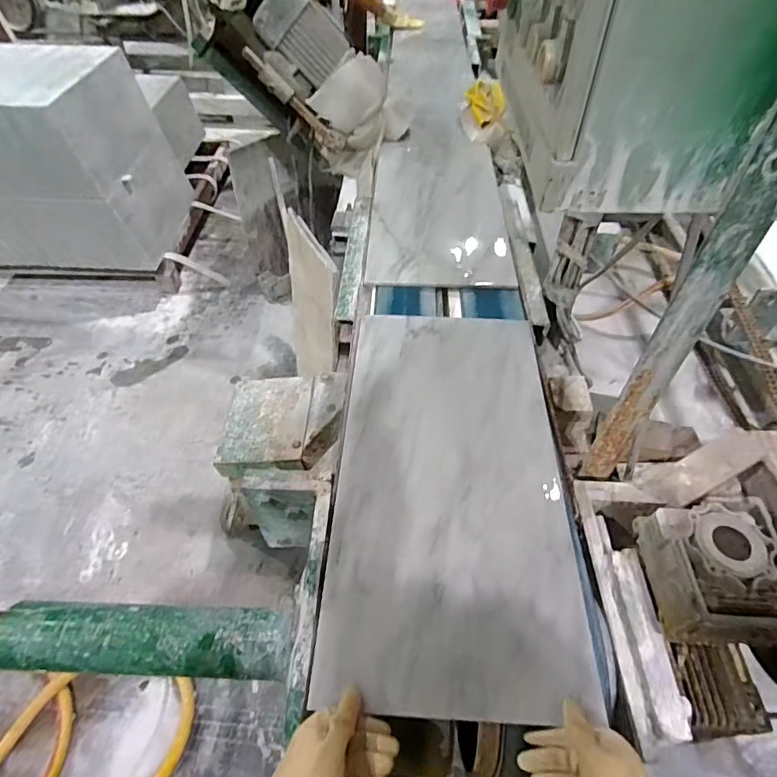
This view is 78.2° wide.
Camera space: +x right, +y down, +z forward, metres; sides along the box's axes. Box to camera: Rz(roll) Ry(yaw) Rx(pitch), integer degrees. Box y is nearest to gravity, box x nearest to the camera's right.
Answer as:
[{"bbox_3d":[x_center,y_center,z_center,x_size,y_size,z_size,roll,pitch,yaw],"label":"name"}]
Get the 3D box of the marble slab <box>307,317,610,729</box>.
[{"bbox_3d":[0.090,0.105,0.666,0.308,0.014,0.580,2,50,2],"label":"marble slab"}]

